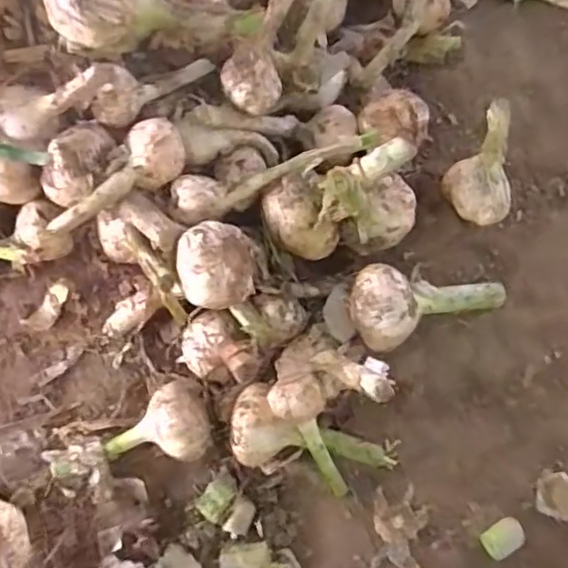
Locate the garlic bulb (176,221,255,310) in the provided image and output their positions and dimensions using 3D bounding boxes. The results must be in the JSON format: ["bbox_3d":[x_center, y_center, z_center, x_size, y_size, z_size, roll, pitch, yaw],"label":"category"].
[{"bbox_3d":[-0.044,-0.009,0.392,0.047,0.046,0.053,-7,72,-4],"label":"garlic bulb"}]

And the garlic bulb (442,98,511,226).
[{"bbox_3d":[0.152,-0.080,0.441,0.052,0.078,0.060,35,74,9],"label":"garlic bulb"}]

